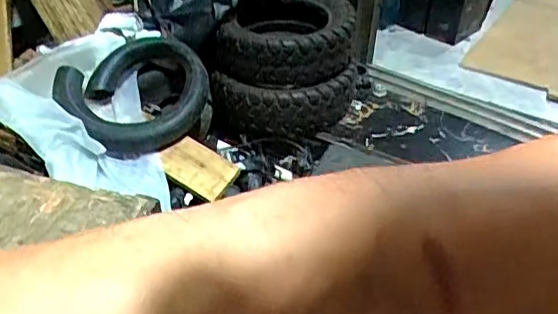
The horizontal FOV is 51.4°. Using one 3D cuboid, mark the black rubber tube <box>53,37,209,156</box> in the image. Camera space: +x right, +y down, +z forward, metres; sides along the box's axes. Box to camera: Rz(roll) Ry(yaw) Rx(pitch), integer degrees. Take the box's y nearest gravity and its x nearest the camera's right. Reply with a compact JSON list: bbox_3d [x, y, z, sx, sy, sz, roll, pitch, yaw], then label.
[{"bbox_3d":[-0.234,-0.089,0.915,0.221,0.131,0.186,3,37,1],"label":"black rubber tube"}]

